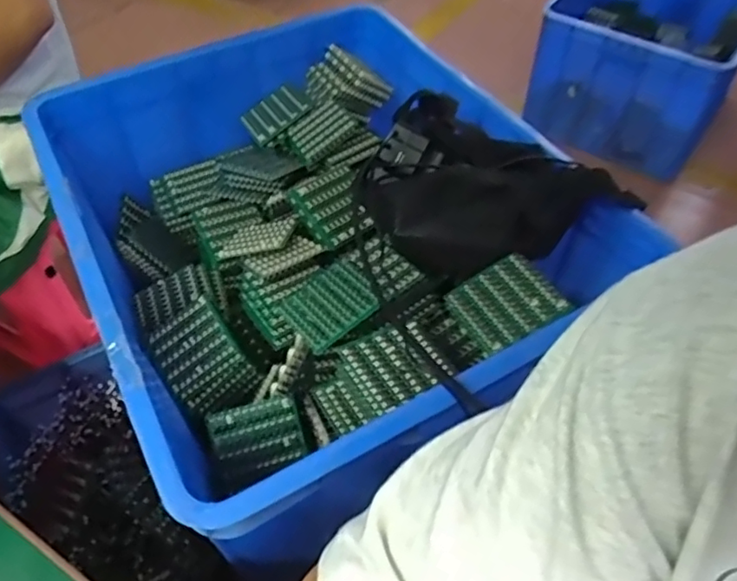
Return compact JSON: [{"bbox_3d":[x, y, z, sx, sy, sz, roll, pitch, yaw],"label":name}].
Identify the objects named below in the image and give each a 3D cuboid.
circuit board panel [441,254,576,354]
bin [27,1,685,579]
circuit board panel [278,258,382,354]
[{"bbox_3d":[0.128,0.011,0.551,0.087,0.006,0.082,-34,56,-8],"label":"circuit board panel"},{"bbox_3d":[-0.064,-0.091,0.691,0.478,0.230,0.621,-24,55,-19],"label":"bin"},{"bbox_3d":[-0.039,0.010,0.569,0.082,0.009,0.086,-34,46,-12],"label":"circuit board panel"}]

